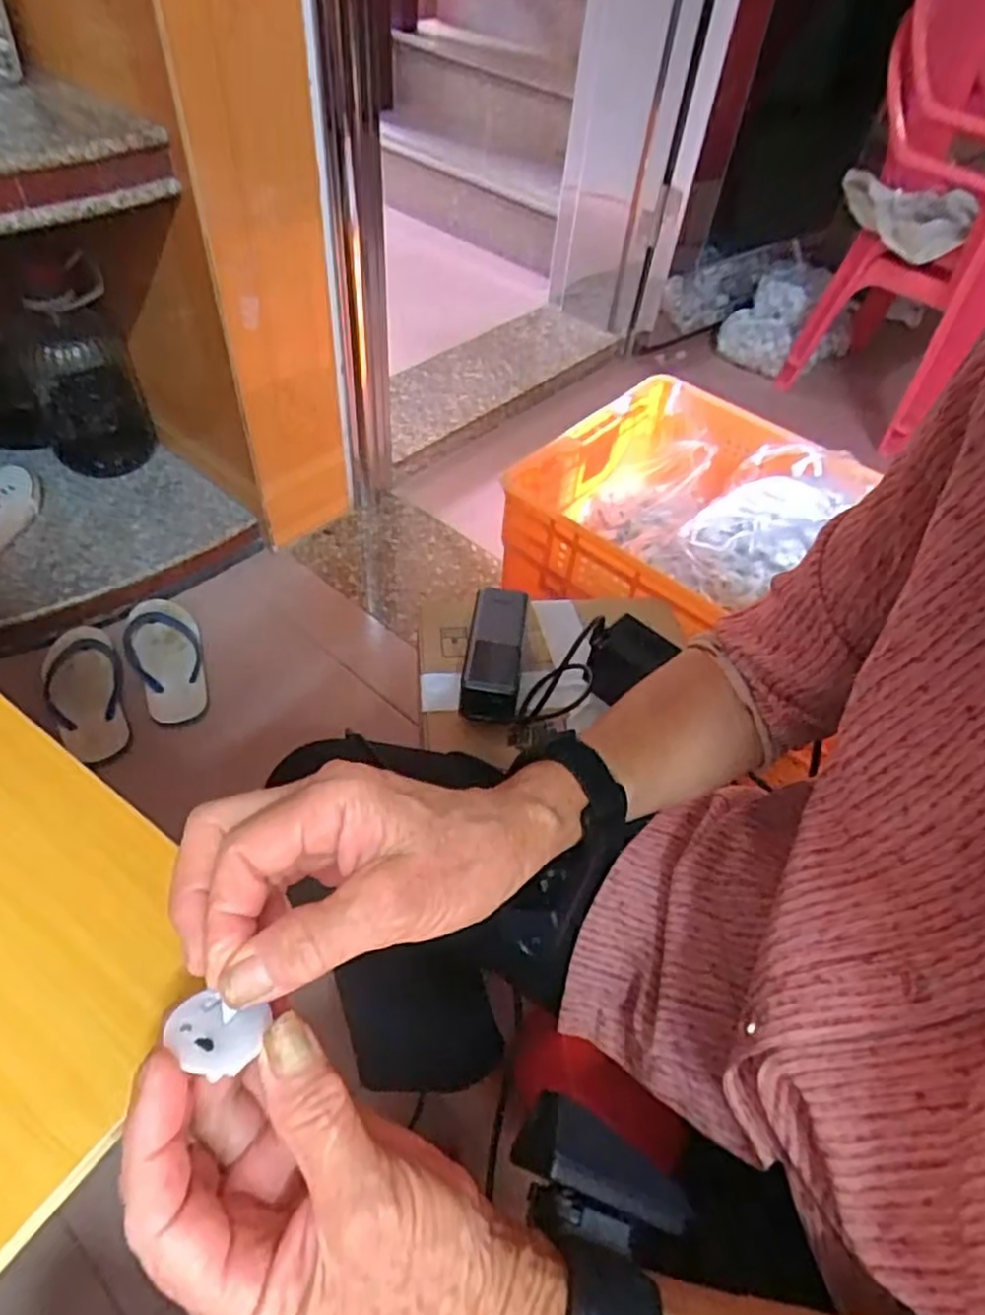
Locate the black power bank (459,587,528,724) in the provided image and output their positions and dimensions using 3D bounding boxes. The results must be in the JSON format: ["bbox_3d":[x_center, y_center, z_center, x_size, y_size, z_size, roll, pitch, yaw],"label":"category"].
[{"bbox_3d":[0.002,-0.005,0.685,0.051,0.041,0.132,8,50,0],"label":"black power bank"}]

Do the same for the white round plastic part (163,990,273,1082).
[{"bbox_3d":[-0.091,0.122,0.232,0.032,0.004,0.026,11,23,8],"label":"white round plastic part"}]

